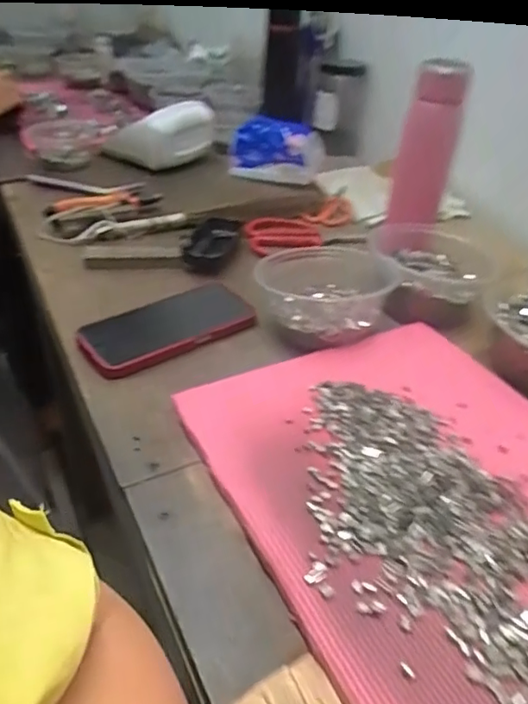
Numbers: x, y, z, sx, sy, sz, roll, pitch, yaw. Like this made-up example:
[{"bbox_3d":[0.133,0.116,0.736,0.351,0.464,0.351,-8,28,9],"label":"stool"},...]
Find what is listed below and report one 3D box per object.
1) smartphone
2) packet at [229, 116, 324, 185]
[{"bbox_3d":[-0.092,-0.029,0.544,0.175,0.016,0.086,-24,45,-30],"label":"smartphone"},{"bbox_3d":[0.016,-0.331,0.891,0.148,0.065,0.090,13,40,15],"label":"packet"}]

